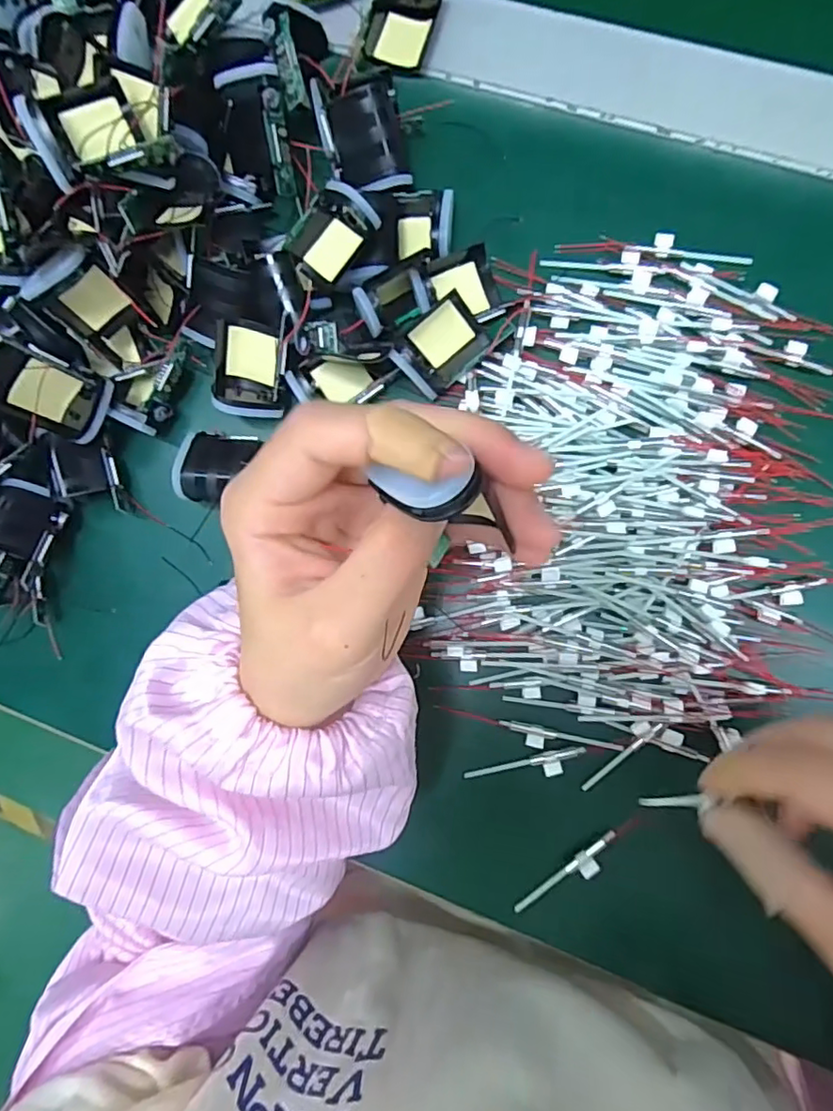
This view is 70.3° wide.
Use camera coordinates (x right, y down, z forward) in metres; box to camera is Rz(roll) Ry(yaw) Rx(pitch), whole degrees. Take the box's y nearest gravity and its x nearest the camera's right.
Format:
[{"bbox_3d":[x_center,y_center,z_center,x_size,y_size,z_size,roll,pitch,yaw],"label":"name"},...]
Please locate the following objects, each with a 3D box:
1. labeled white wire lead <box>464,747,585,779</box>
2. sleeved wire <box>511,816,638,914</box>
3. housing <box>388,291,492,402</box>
[{"bbox_3d":[0.054,0.105,0.291,0.059,0.007,0.011,-15,86,6],"label":"labeled white wire lead"},{"bbox_3d":[0.078,0.149,0.283,0.073,0.007,0.010,-36,85,3],"label":"sleeved wire"},{"bbox_3d":[0.012,-0.101,0.288,0.043,0.014,0.034,-40,126,9],"label":"housing"}]

